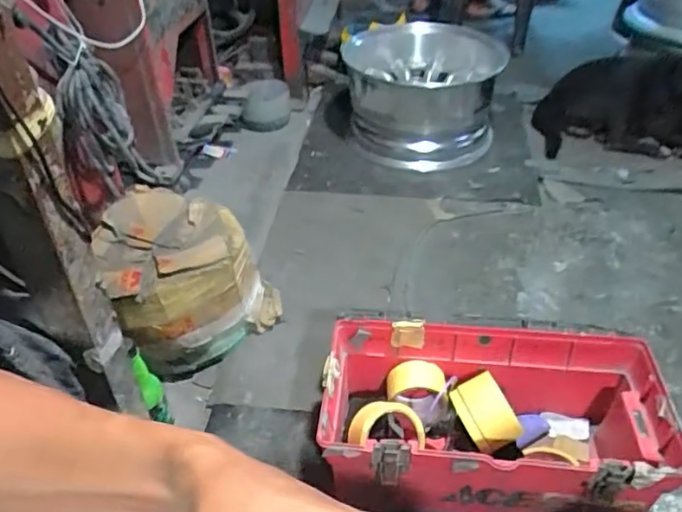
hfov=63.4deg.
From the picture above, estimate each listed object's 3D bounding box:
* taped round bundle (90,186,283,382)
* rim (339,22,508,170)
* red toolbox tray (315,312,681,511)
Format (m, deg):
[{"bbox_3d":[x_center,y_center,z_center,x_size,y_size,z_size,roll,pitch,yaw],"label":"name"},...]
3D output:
[{"bbox_3d":[-0.278,0.037,0.965,0.250,0.216,0.302,-33,48,-29],"label":"taped round bundle"},{"bbox_3d":[0.194,-0.432,1.453,0.403,0.236,0.394,11,43,18],"label":"rim"},{"bbox_3d":[0.195,0.227,0.736,0.414,0.175,0.200,3,41,9],"label":"red toolbox tray"}]

